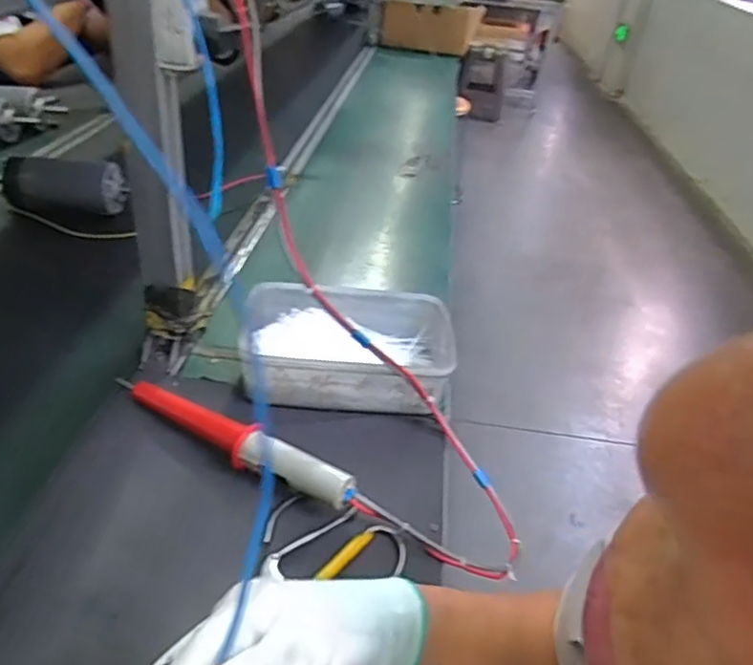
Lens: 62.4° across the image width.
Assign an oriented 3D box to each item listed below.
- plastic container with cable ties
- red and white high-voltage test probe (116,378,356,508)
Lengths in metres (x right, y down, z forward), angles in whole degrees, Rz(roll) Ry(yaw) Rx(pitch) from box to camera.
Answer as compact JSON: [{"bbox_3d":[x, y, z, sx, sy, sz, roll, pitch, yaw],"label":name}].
[{"bbox_3d":[-0.037,0.015,0.683,0.222,0.065,0.154,5,34,-3],"label":"plastic container with cable ties"},{"bbox_3d":[-0.140,0.094,0.578,0.273,0.045,0.033,25,38,24],"label":"red and white high-voltage test probe"}]

